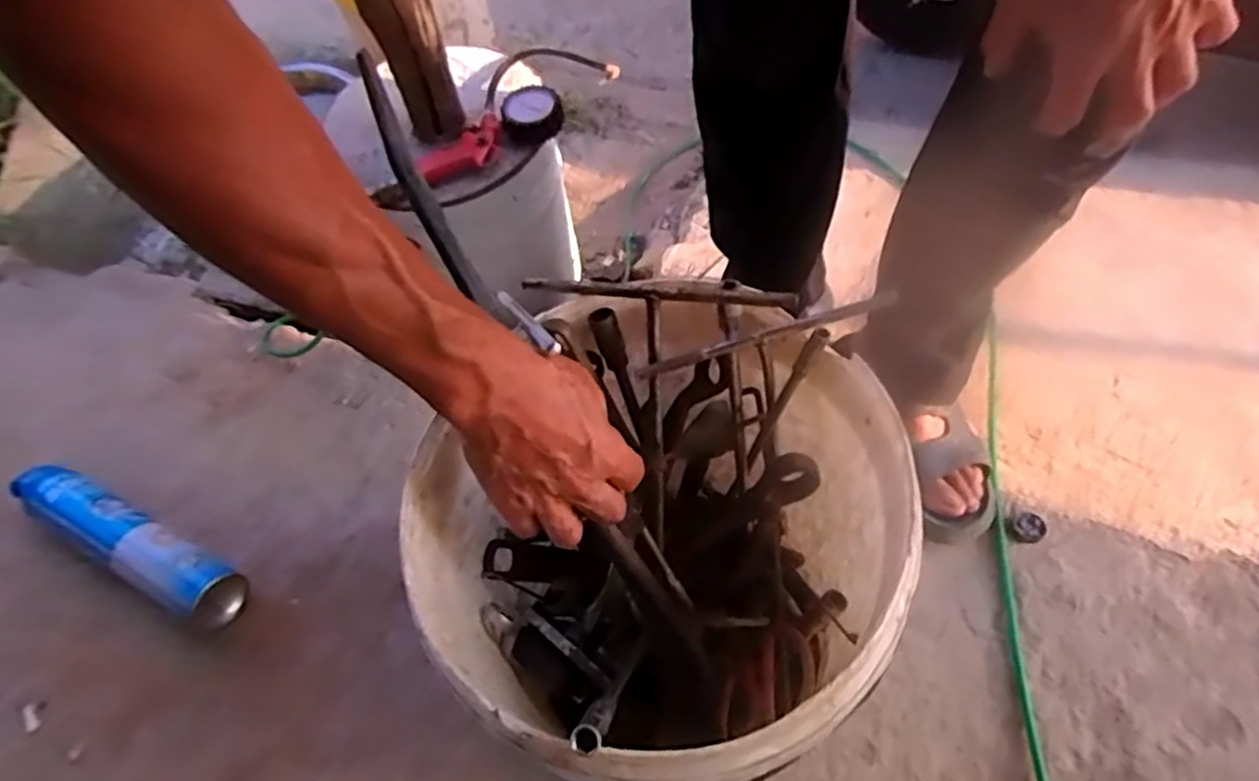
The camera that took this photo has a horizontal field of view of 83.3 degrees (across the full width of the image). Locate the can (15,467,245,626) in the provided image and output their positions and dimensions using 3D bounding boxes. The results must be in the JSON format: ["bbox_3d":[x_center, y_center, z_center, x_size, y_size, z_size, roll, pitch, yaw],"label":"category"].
[{"bbox_3d":[-0.588,0.169,0.819,0.361,0.072,0.067,21,61,20],"label":"can"}]

